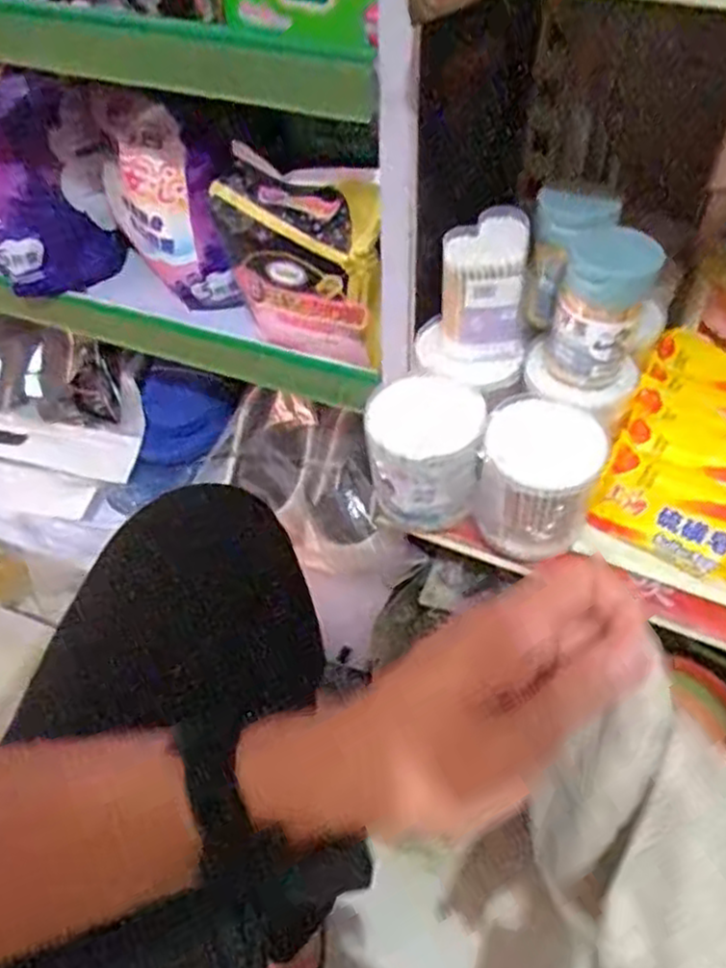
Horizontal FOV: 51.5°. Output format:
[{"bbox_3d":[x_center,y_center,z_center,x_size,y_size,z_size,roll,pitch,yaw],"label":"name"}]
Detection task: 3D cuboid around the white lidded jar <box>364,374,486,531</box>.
[{"bbox_3d":[0.037,-0.019,0.474,0.066,0.080,0.064,0,47,1],"label":"white lidded jar"}]

